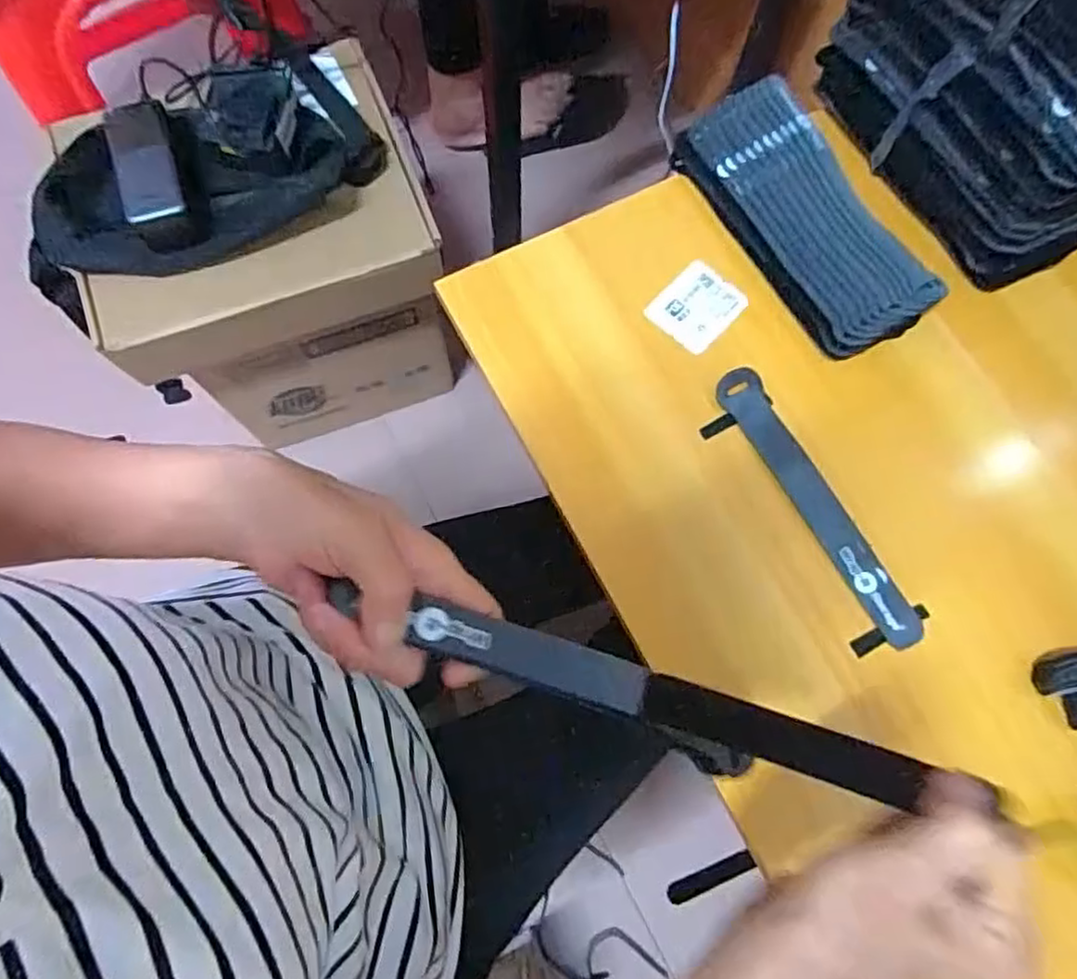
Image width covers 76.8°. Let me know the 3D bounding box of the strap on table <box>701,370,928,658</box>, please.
[{"bbox_3d":[0.170,0.013,0.433,0.050,0.007,0.198,-29,77,-7],"label":"strap on table"}]

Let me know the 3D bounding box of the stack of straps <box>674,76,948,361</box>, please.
[{"bbox_3d":[0.183,-0.186,0.470,0.087,0.035,0.197,-29,77,-7],"label":"stack of straps"}]

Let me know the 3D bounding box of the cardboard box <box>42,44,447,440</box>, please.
[{"bbox_3d":[-0.290,-0.254,0.825,0.320,0.342,0.267,-19,76,-4],"label":"cardboard box"}]

